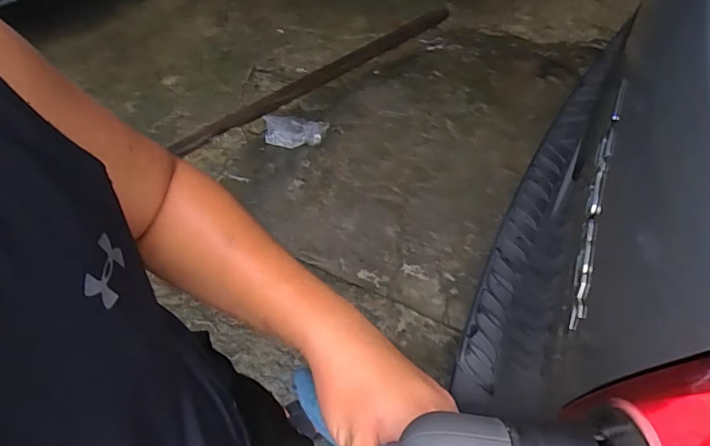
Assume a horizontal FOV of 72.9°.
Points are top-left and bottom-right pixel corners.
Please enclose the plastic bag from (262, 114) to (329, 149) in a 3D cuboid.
[{"bbox_3d":[-0.224,-0.343,1.759,0.235,0.073,0.128,1,63,5],"label":"plastic bag"}]

